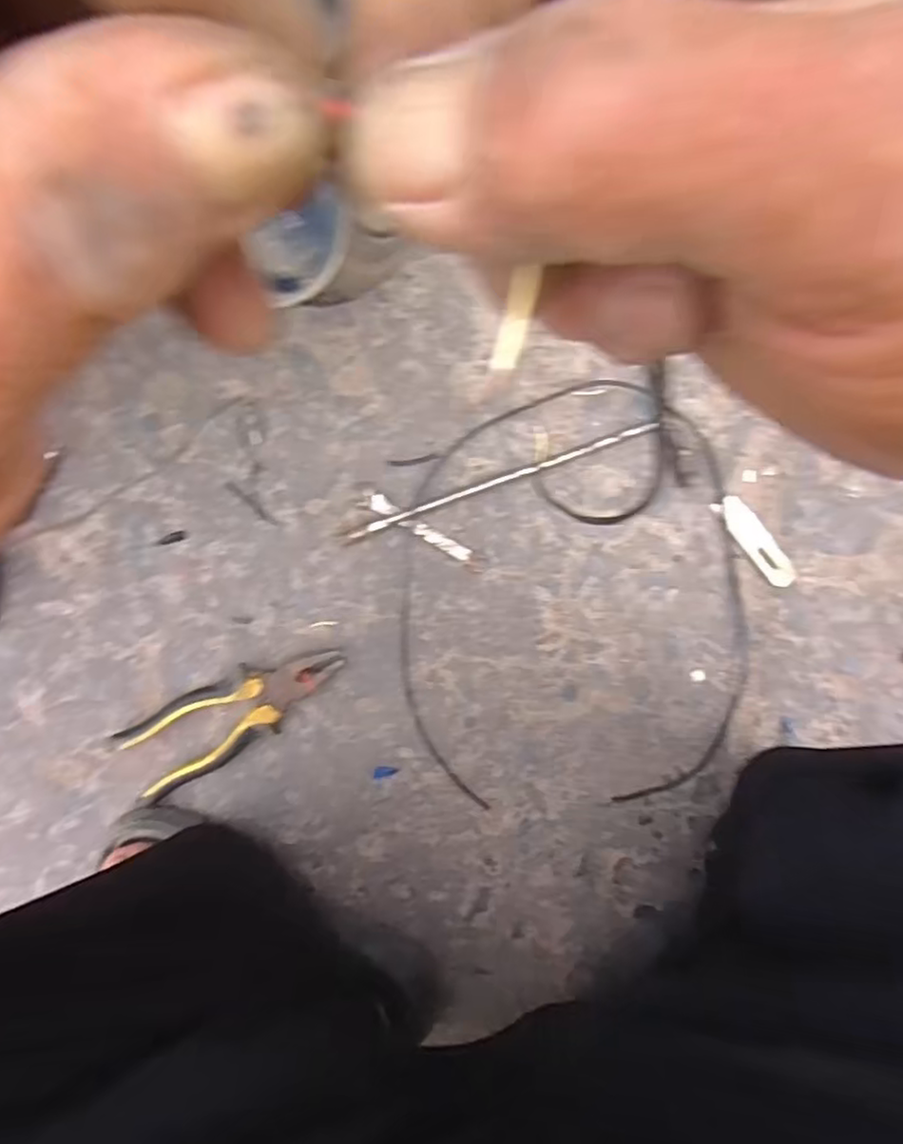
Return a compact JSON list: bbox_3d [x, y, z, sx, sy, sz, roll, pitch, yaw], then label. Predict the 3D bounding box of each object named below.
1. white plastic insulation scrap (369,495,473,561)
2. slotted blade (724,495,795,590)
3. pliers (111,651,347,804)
[{"bbox_3d":[-0.024,-0.035,0.522,0.090,0.005,0.013,30,93,1],"label":"white plastic insulation scrap"},{"bbox_3d":[0.242,-0.024,0.526,0.024,0.008,0.083,-37,90,3],"label":"slotted blade"},{"bbox_3d":[-0.168,0.109,0.515,0.183,0.023,0.060,-30,90,3],"label":"pliers"}]

